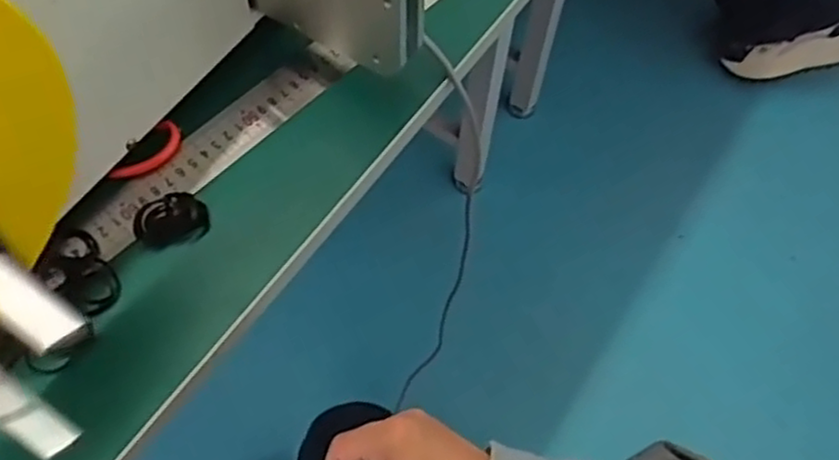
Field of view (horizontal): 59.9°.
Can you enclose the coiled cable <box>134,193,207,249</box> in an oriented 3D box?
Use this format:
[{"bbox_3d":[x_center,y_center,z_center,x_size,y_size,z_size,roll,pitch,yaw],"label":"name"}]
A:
[{"bbox_3d":[-0.151,-0.007,0.445,0.041,0.018,0.027,-15,63,-10],"label":"coiled cable"}]

